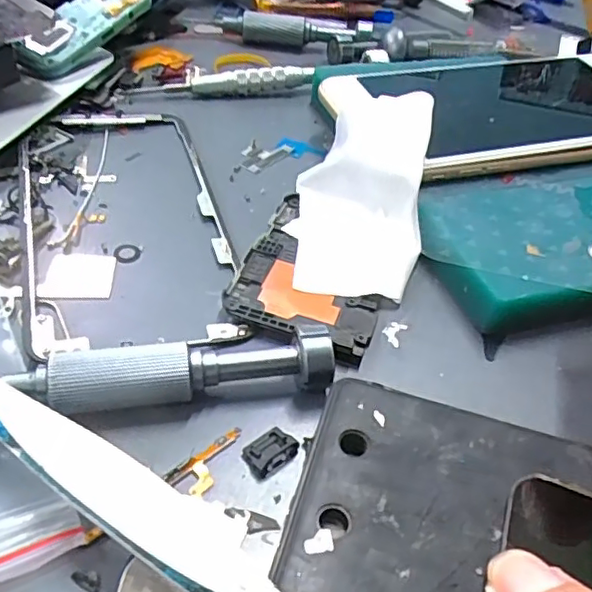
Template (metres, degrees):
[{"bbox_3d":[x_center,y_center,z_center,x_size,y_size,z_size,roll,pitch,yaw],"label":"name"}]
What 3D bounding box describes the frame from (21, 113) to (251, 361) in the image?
[{"bbox_3d":[-0.062,-0.034,0.217,0.067,0.009,0.141,-10,45,-17],"label":"frame"}]

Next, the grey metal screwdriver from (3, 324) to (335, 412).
[{"bbox_3d":[-0.031,0.021,0.161,0.080,0.015,0.014,-3,44,-10],"label":"grey metal screwdriver"}]

